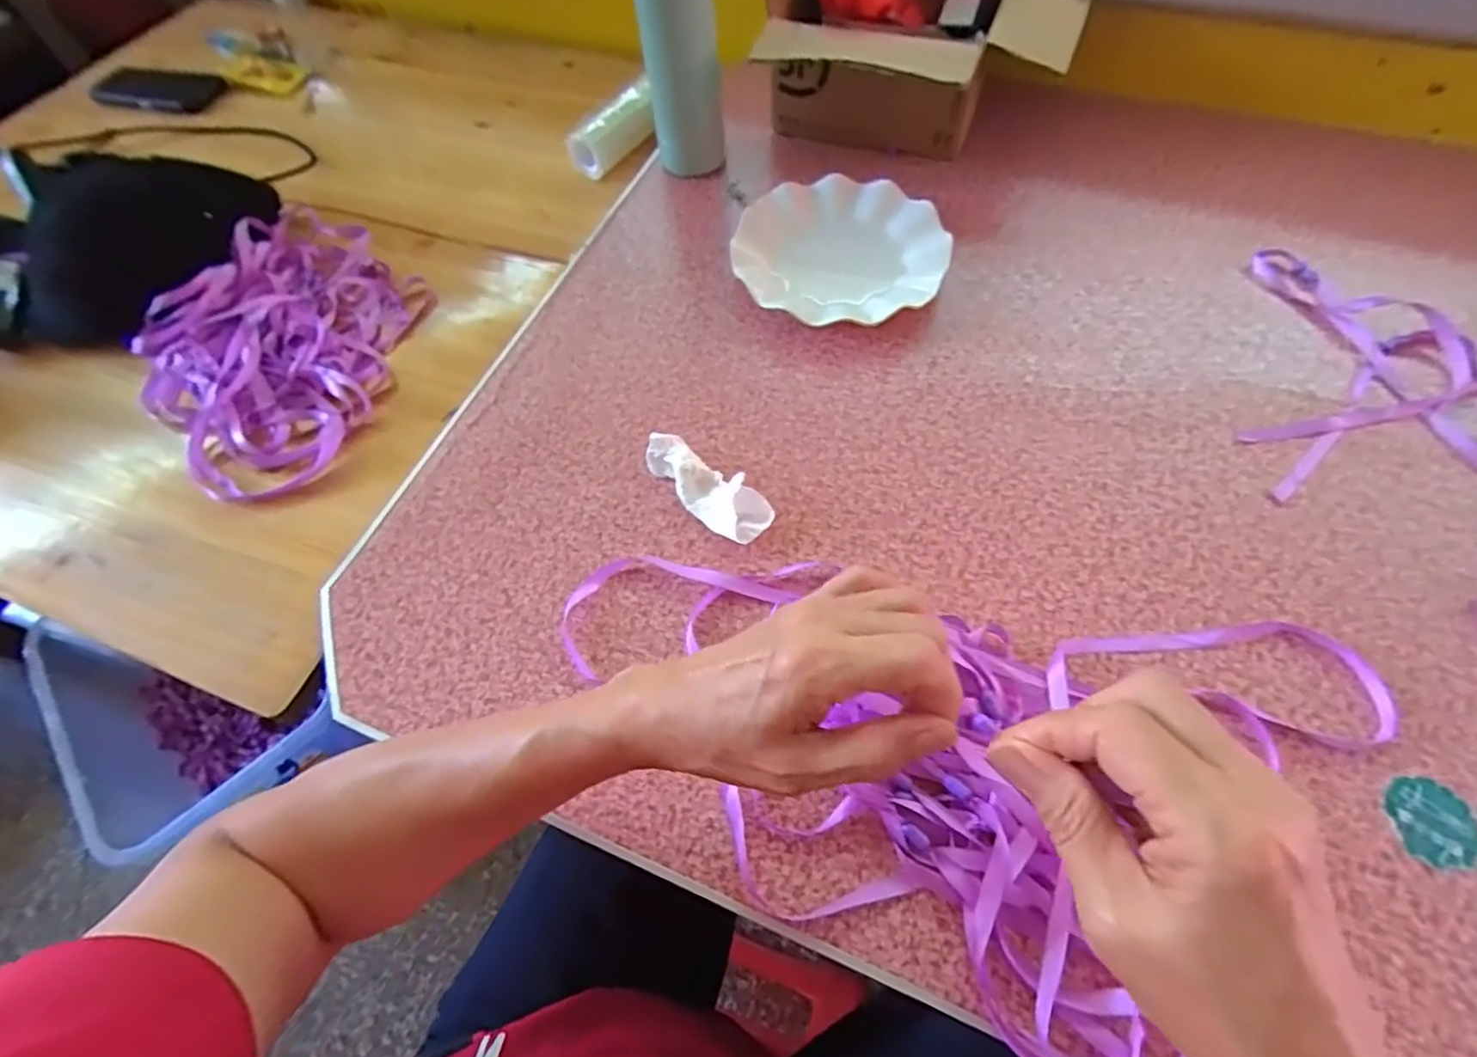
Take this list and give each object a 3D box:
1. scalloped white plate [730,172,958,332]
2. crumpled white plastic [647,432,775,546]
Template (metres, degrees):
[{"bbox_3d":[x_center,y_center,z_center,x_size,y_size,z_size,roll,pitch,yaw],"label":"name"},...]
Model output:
[{"bbox_3d":[0.089,-0.240,0.567,0.179,0.031,0.168,-2,61,3],"label":"scalloped white plate"},{"bbox_3d":[-0.023,-0.030,0.463,0.108,0.027,0.036,39,70,22],"label":"crumpled white plastic"}]

